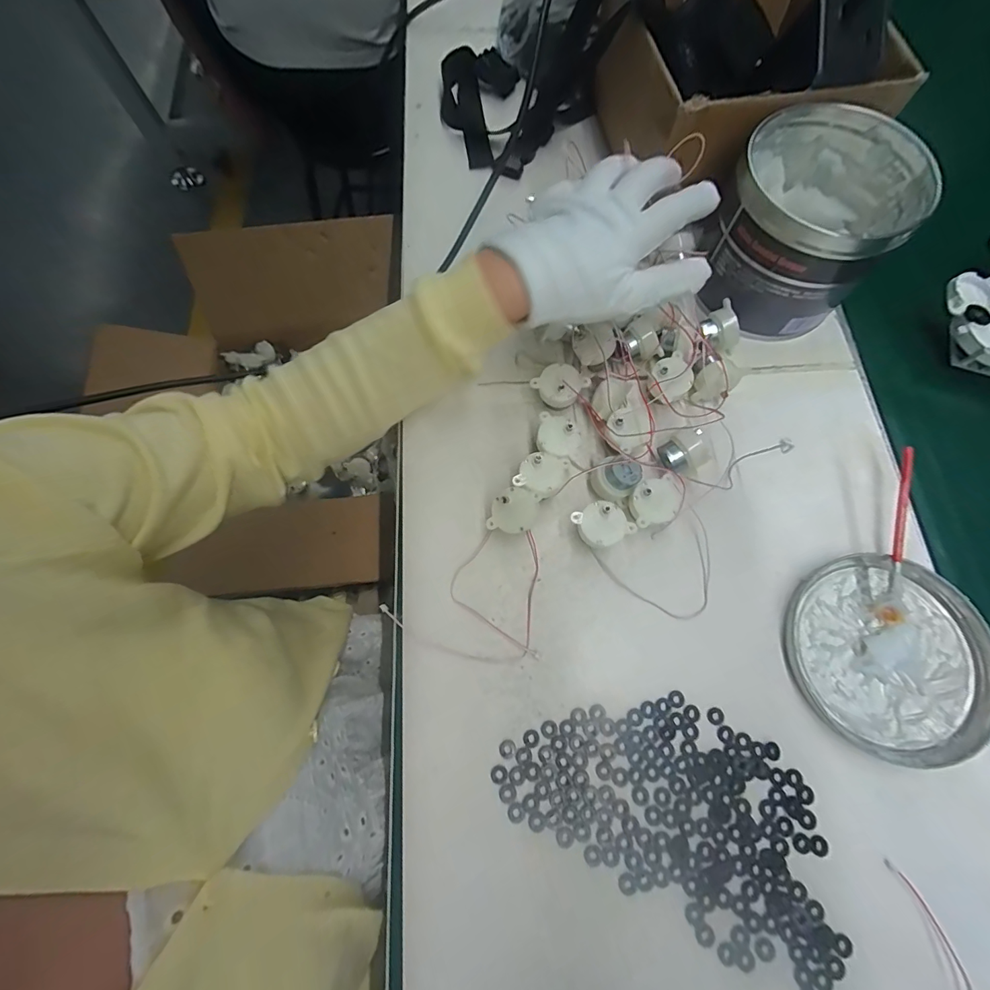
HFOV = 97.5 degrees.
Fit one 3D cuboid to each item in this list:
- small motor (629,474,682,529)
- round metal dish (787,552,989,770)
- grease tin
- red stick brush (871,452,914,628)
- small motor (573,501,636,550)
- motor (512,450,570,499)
[{"bbox_3d":[0.114,0.006,0.314,0.037,0.025,0.031,-15,74,-3],"label":"small motor"},{"bbox_3d":[0.268,0.107,0.294,0.128,0.015,0.123,0,73,1],"label":"round metal dish"},{"bbox_3d":[0.239,-0.212,0.345,0.124,0.086,0.137,33,77,10],"label":"grease tin"},{"bbox_3d":[0.285,0.029,0.308,0.010,0.024,0.126,13,74,5],"label":"red stick brush"},{"bbox_3d":[0.075,0.022,0.311,0.038,0.026,0.031,-29,75,-7],"label":"small motor"},{"bbox_3d":[0.035,-0.013,0.323,0.032,0.024,0.034,0,73,1],"label":"motor"}]

